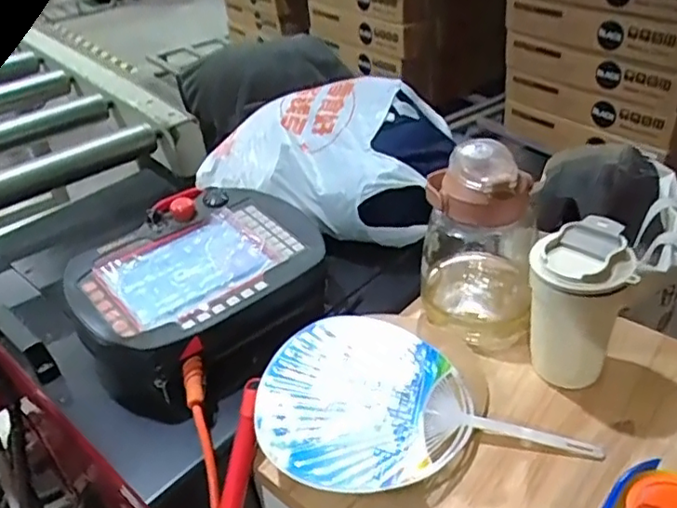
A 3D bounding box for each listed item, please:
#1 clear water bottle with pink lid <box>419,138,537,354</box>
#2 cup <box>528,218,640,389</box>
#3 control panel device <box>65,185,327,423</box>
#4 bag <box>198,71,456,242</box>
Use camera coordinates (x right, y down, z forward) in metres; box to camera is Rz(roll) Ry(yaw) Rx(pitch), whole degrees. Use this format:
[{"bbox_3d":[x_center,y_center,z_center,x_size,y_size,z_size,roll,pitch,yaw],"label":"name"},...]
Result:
[{"bbox_3d":[0.154,-0.005,0.676,0.126,0.216,0.132,3,37,13],"label":"clear water bottle with pink lid"},{"bbox_3d":[0.226,0.051,0.597,0.083,0.157,0.084,-4,36,3],"label":"cup"},{"bbox_3d":[-0.158,0.035,0.719,0.234,0.087,0.288,19,43,30],"label":"control panel device"},{"bbox_3d":[-0.012,-0.150,0.869,0.325,0.122,0.275,7,38,17],"label":"bag"}]

